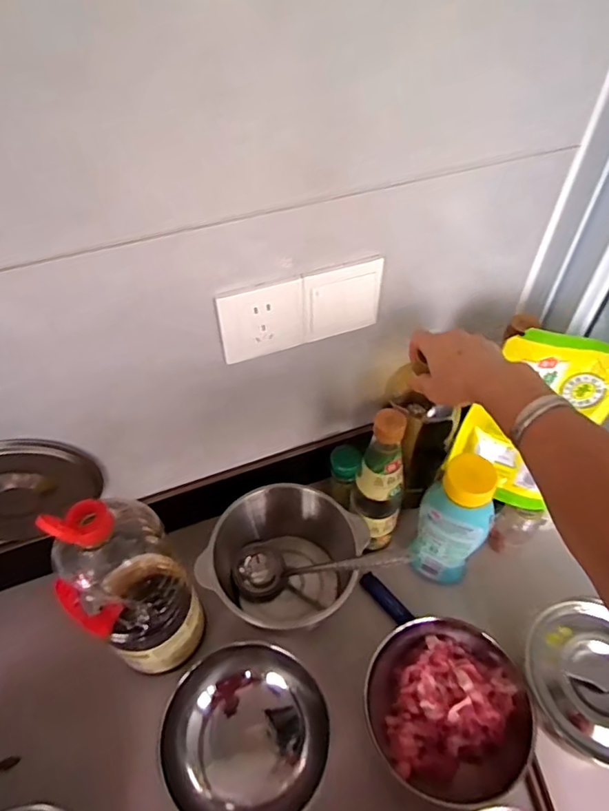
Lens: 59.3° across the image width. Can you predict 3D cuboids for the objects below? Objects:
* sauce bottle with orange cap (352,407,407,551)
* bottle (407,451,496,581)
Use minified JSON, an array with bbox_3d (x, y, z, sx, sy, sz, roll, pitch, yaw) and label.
[{"bbox_3d":[0.085,0.097,0.618,0.058,0.224,0.055,20,53,16],"label":"sauce bottle with orange cap"},{"bbox_3d":[0.170,0.143,0.621,0.060,0.217,0.064,-16,52,-12],"label":"bottle"}]

